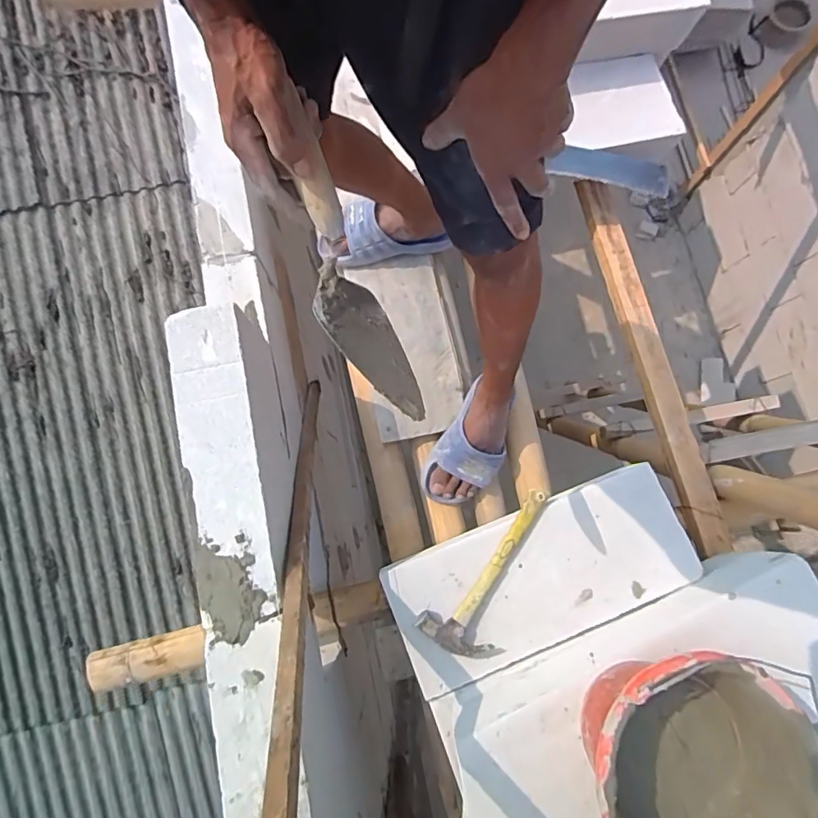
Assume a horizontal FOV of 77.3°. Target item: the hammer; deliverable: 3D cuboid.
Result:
[{"bbox_3d":[0.147,0.265,0.784,0.120,0.025,0.277,44,82,8],"label":"hammer"}]

